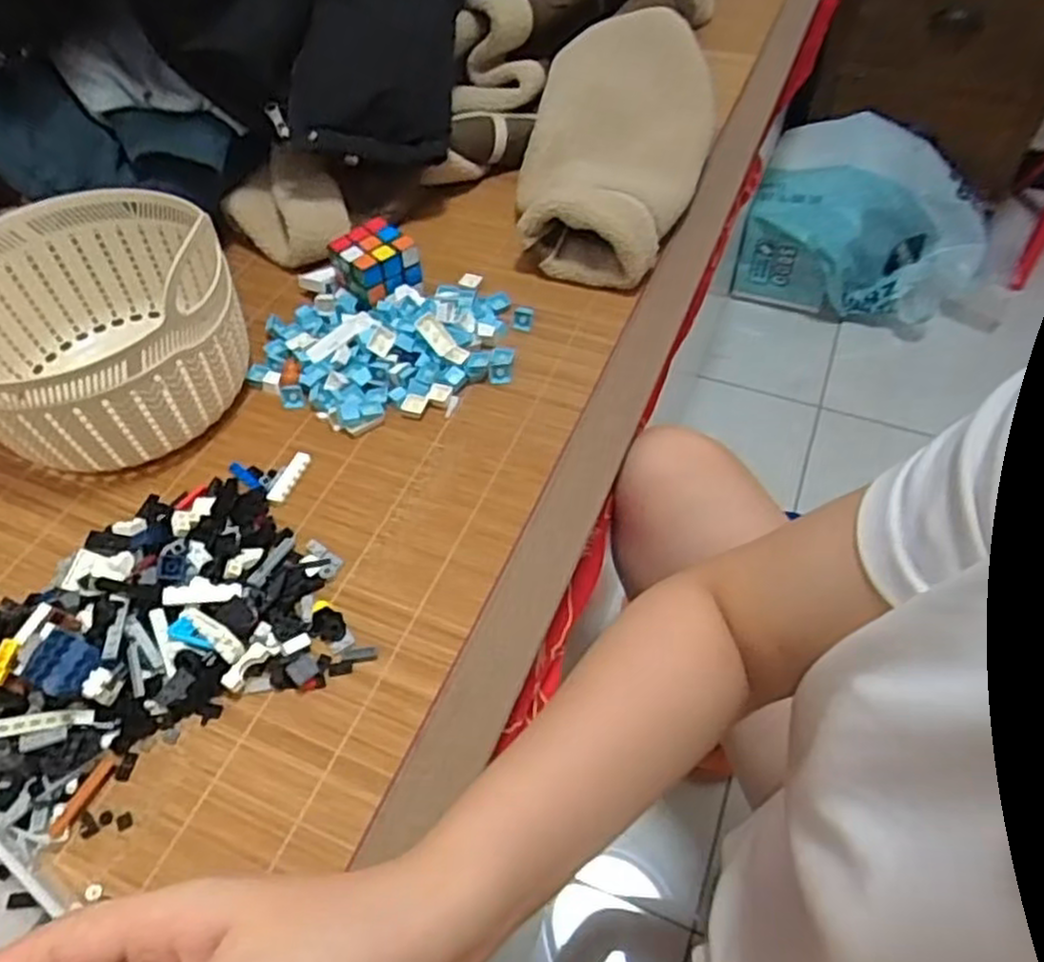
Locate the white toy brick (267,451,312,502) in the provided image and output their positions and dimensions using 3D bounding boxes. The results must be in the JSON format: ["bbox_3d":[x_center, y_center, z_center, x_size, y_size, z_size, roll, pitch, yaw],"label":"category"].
[{"bbox_3d":[-0.178,-0.003,0.577,0.014,0.008,0.046,17,54,14],"label":"white toy brick"}]

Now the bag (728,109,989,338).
[{"bbox_3d":[0.621,-0.451,1.341,0.392,0.199,0.345,21,56,17],"label":"bag"}]

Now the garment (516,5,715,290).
[{"bbox_3d":[0.099,-0.360,0.788,0.171,0.099,0.386,12,53,10],"label":"garment"}]

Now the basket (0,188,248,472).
[{"bbox_3d":[-0.335,-0.116,0.598,0.214,0.125,0.226,-36,59,-24],"label":"basket"}]

